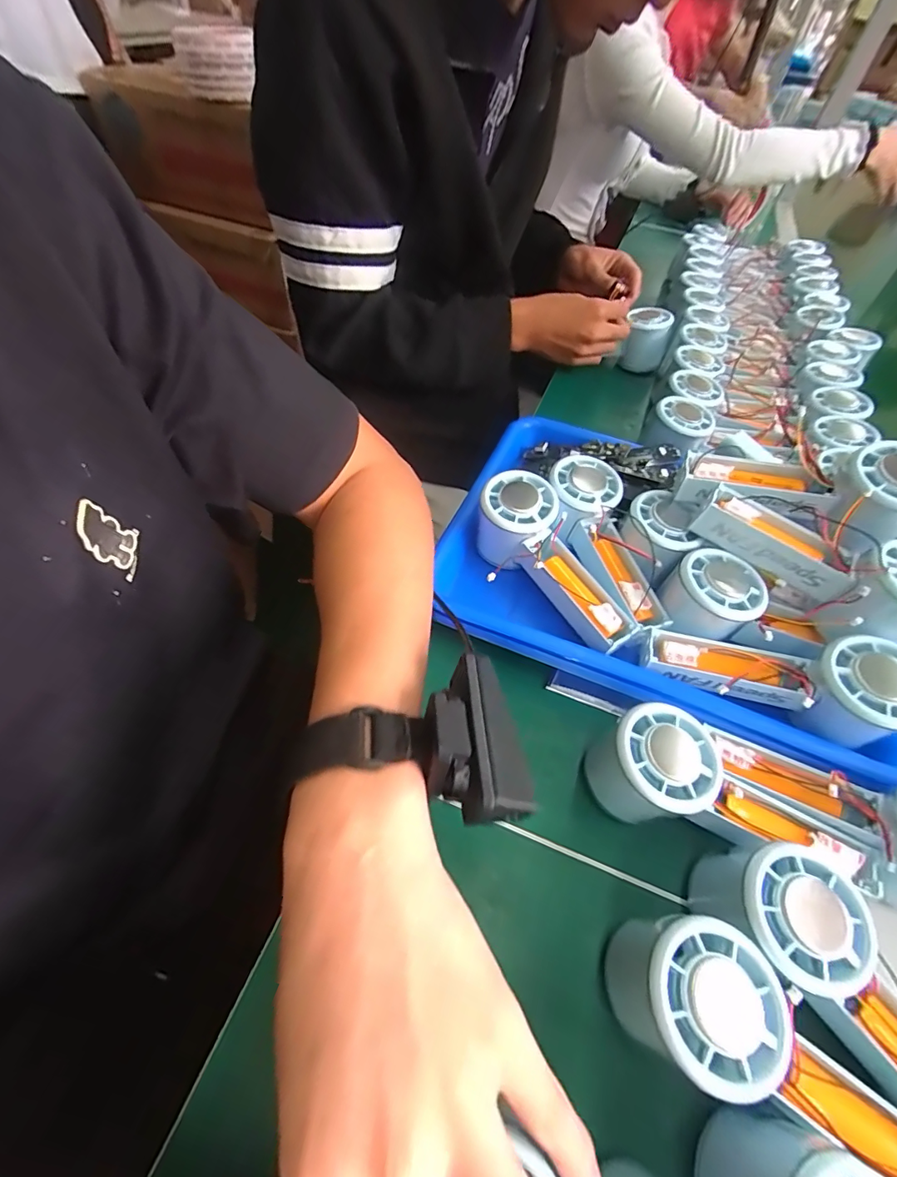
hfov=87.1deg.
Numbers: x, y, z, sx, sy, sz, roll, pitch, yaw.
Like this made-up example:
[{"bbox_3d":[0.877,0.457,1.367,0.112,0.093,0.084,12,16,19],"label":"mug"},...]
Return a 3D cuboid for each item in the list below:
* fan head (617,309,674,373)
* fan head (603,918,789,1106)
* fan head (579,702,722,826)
[{"bbox_3d":[0.250,-0.318,0.604,0.050,0.067,0.050,8,53,0],"label":"fan head"},{"bbox_3d":[0.109,0.188,0.218,0.057,0.060,0.055,3,53,-4],"label":"fan head"},{"bbox_3d":[0.118,0.106,0.279,0.056,0.065,0.055,3,53,-4],"label":"fan head"}]

